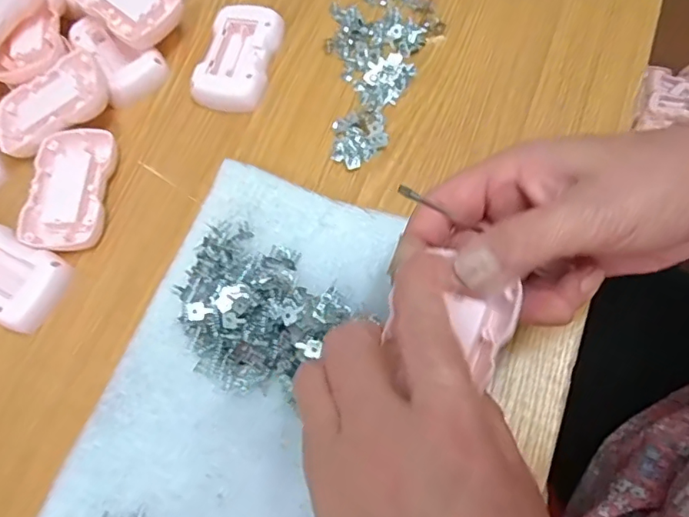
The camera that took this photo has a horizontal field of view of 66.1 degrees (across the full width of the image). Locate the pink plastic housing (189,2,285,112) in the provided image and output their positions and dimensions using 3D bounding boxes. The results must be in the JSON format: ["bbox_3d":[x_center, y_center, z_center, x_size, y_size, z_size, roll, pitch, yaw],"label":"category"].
[{"bbox_3d":[-0.078,-0.148,0.393,0.050,0.022,0.085,10,71,10],"label":"pink plastic housing"}]

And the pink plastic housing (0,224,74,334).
[{"bbox_3d":[-0.221,0.010,0.345,0.082,0.018,0.050,25,74,15],"label":"pink plastic housing"}]

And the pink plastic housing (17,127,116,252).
[{"bbox_3d":[-0.186,-0.047,0.363,0.053,0.015,0.088,0,69,7],"label":"pink plastic housing"}]

